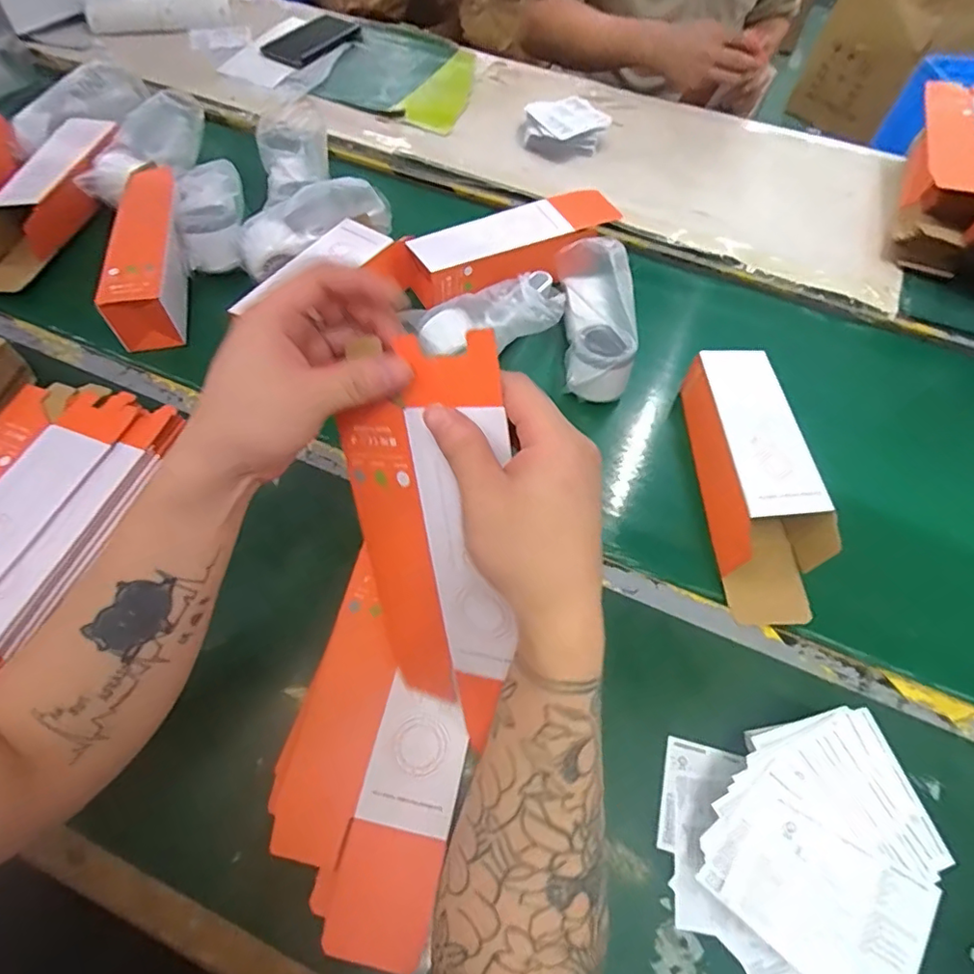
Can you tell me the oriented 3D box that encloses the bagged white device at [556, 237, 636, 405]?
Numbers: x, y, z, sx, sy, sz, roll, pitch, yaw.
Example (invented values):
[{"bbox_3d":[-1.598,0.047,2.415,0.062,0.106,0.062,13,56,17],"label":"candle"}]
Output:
[{"bbox_3d":[0.110,-0.169,0.562,0.069,0.074,0.171,3,60,0],"label":"bagged white device"}]

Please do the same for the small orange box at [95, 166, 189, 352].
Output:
[{"bbox_3d":[-0.343,-0.233,0.587,0.059,0.075,0.192,-9,61,-7],"label":"small orange box"}]

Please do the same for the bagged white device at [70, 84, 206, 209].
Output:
[{"bbox_3d":[-0.382,-0.390,0.655,0.063,0.044,0.192,10,60,4],"label":"bagged white device"}]

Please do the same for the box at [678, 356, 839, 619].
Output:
[{"bbox_3d":[0.225,-0.009,0.490,0.083,0.055,0.238,-2,60,-3],"label":"box"}]

